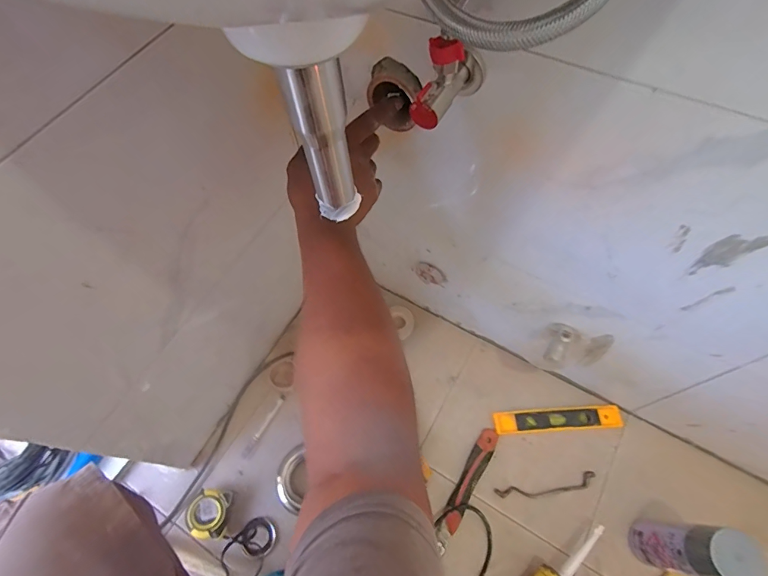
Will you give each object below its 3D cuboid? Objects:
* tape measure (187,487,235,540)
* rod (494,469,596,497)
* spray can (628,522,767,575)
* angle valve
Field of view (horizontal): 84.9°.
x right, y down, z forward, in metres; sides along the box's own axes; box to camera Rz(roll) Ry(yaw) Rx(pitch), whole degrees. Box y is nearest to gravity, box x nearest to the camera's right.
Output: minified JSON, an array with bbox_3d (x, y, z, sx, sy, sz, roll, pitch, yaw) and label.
[{"bbox_3d":[-0.288,0.376,0.703,0.068,0.044,0.070,-1,62,2],"label":"tape measure"},{"bbox_3d":[0.278,0.339,0.716,0.174,0.009,0.025,-9,63,-1],"label":"rod"},{"bbox_3d":[0.417,0.360,0.579,0.055,0.210,0.060,-1,62,2],"label":"spray can"},{"bbox_3d":[0.057,-0.186,0.367,0.031,0.063,0.089,37,69,19],"label":"angle valve"}]

